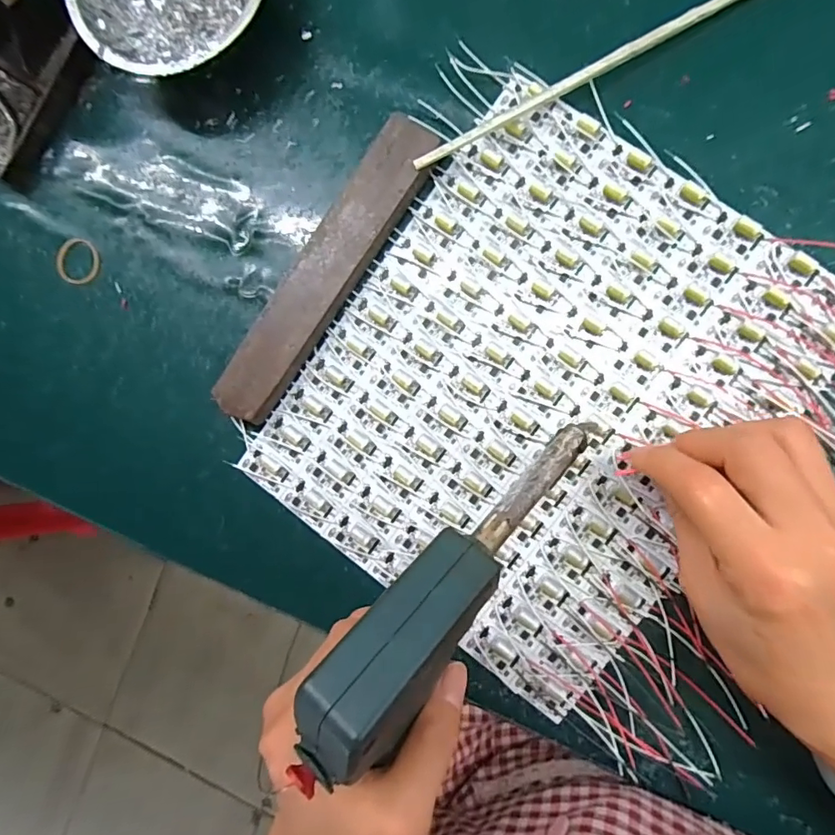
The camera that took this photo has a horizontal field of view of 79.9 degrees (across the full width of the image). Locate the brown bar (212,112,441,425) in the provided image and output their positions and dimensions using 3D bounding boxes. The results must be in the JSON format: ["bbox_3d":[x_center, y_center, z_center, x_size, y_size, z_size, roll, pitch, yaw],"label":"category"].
[{"bbox_3d":[-0.055,-0.087,0.298,0.042,0.019,0.197,37,95,7],"label":"brown bar"}]

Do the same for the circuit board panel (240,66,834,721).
[{"bbox_3d":[0.067,-0.015,0.287,0.242,0.008,0.281,37,94,7],"label":"circuit board panel"}]

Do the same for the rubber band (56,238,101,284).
[{"bbox_3d":[-0.227,-0.105,0.333,0.028,0.004,0.030,4,90,8],"label":"rubber band"}]

